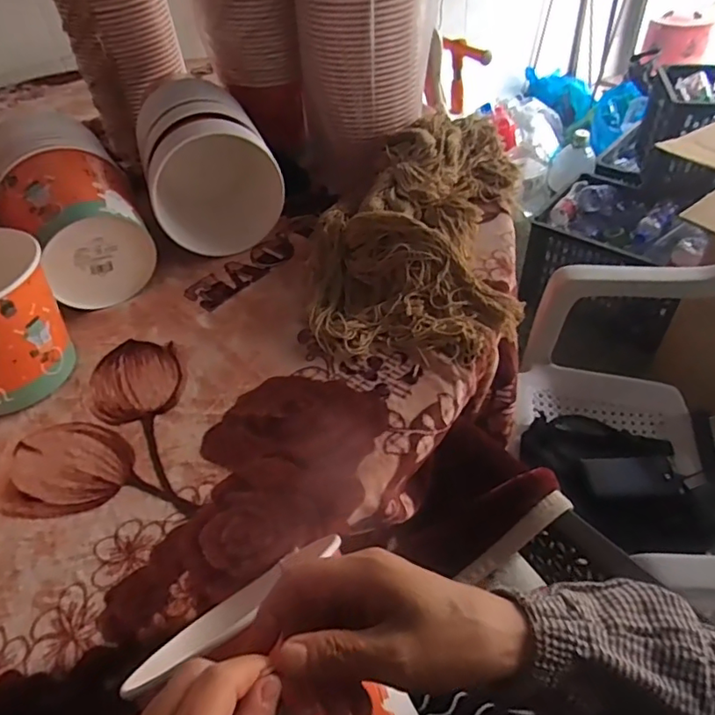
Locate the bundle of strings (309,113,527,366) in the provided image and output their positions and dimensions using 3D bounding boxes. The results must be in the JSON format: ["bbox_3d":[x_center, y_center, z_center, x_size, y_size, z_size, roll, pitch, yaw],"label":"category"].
[{"bbox_3d":[0.076,-0.171,0.712,0.250,0.089,0.409,4,47,9],"label":"bundle of strings"}]

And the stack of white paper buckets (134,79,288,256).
[{"bbox_3d":[-0.204,-0.253,0.758,0.160,0.166,0.165,-21,48,-15],"label":"stack of white paper buckets"}]

